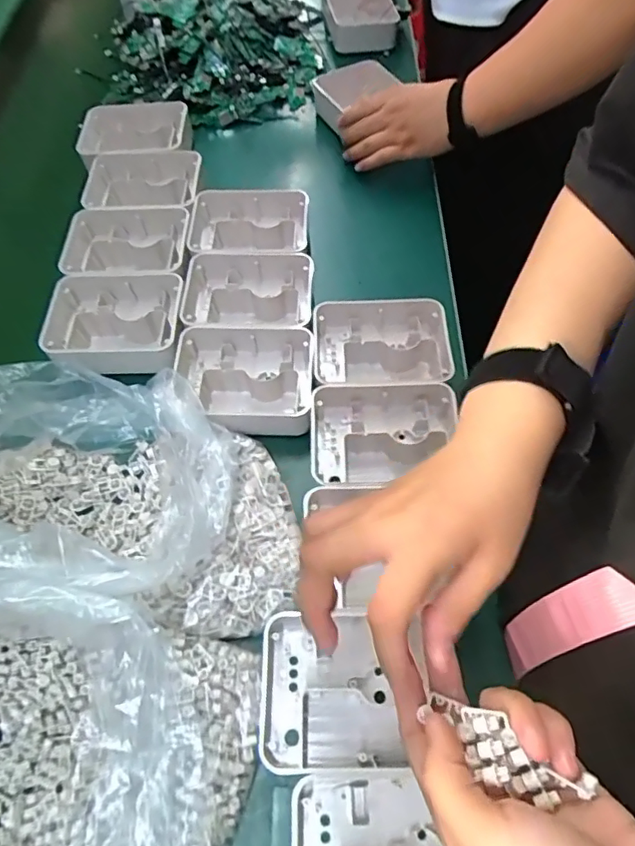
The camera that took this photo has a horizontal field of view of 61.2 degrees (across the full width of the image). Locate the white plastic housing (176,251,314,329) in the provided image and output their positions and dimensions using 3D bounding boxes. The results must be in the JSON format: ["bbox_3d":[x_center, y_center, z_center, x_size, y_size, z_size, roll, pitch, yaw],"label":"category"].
[{"bbox_3d":[-0.071,-0.125,0.558,0.131,0.055,0.100,-4,61,0],"label":"white plastic housing"}]

